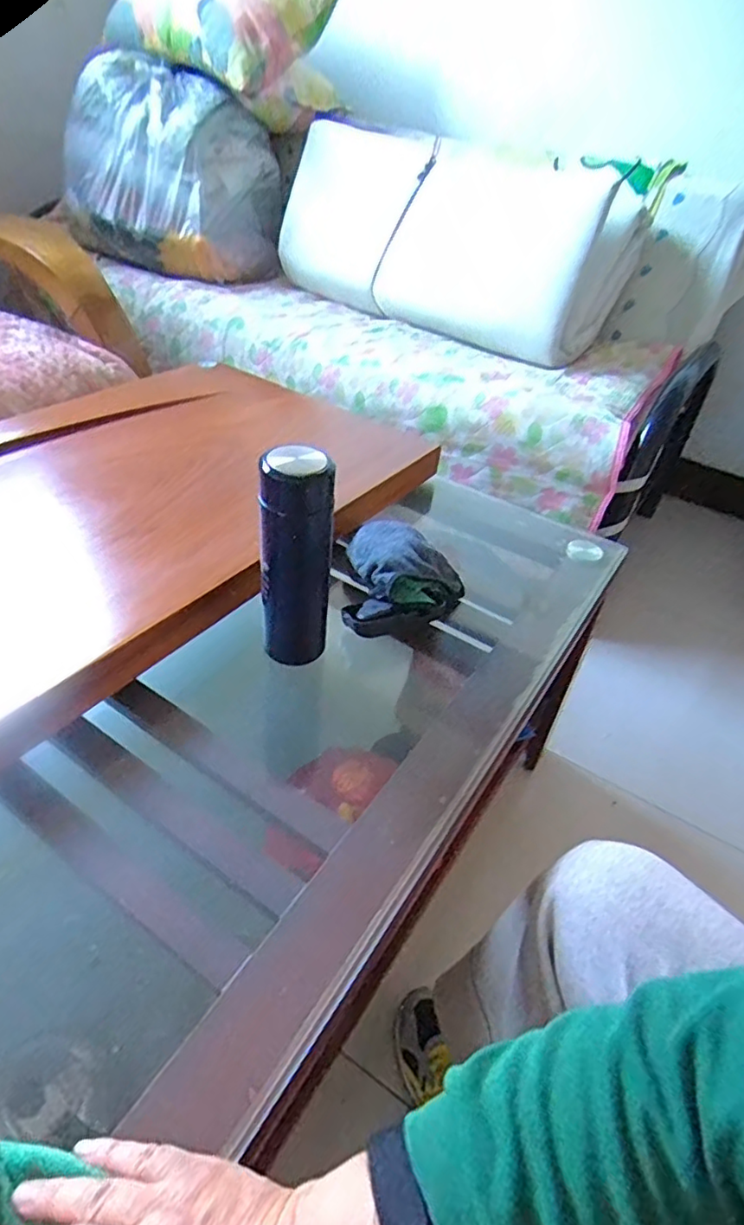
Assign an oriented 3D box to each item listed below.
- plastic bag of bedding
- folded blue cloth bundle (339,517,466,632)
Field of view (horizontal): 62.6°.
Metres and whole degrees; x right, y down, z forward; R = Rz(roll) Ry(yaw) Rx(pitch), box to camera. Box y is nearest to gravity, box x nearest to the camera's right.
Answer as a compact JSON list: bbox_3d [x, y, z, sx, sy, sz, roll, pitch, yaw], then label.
[{"bbox_3d":[-0.491,-1.083,1.535,0.390,0.411,0.417,35,48,29],"label":"plastic bag of bedding"},{"bbox_3d":[0.038,-0.036,0.665,0.132,0.064,0.156,5,41,-3],"label":"folded blue cloth bundle"}]

